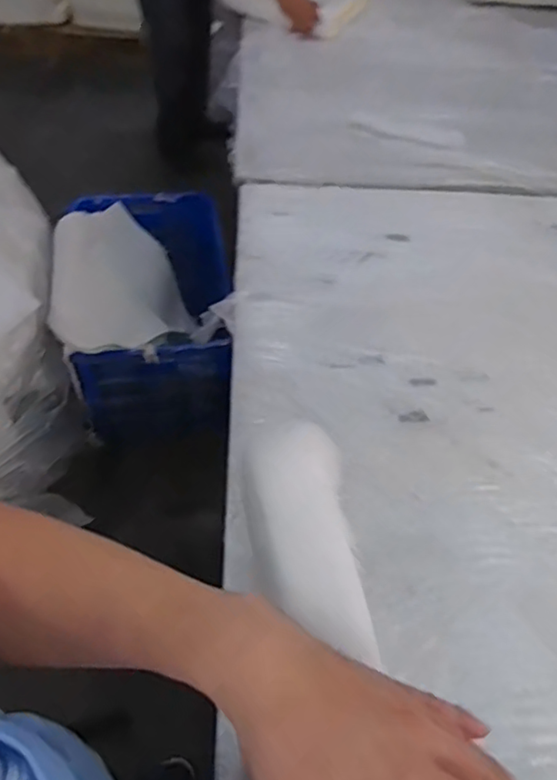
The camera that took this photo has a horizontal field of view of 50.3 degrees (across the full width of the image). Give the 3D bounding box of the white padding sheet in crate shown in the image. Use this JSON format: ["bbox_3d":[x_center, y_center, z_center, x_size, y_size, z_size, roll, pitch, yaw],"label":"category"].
[{"bbox_3d":[-0.454,-0.301,1.644,0.379,0.064,0.537,-6,65,-29],"label":"white padding sheet in crate"}]

